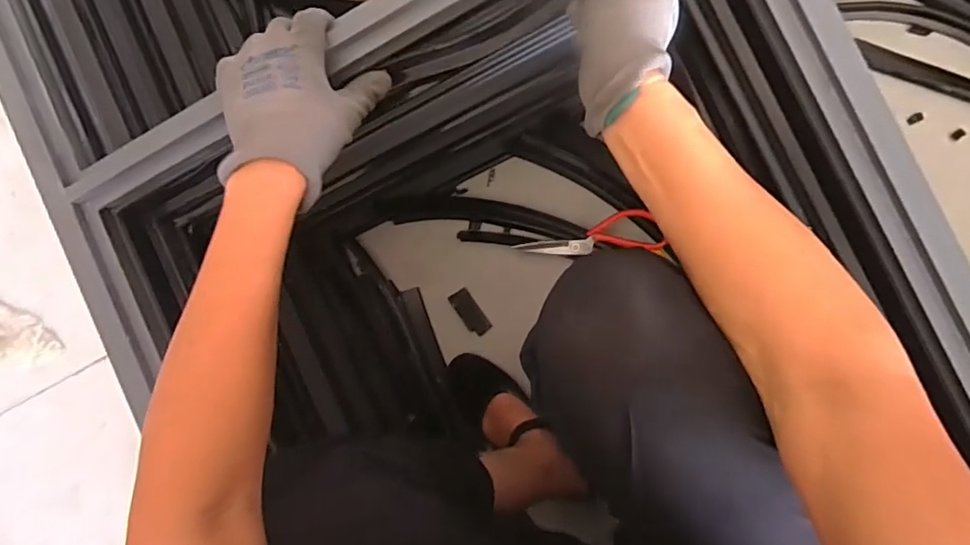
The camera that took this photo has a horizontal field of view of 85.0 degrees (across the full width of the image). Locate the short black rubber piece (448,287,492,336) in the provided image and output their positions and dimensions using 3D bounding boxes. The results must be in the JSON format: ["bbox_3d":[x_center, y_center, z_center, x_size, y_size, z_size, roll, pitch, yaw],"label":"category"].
[{"bbox_3d":[-0.022,0.058,0.777,0.033,0.004,0.072,-37,85,9],"label":"short black rubber piece"}]

